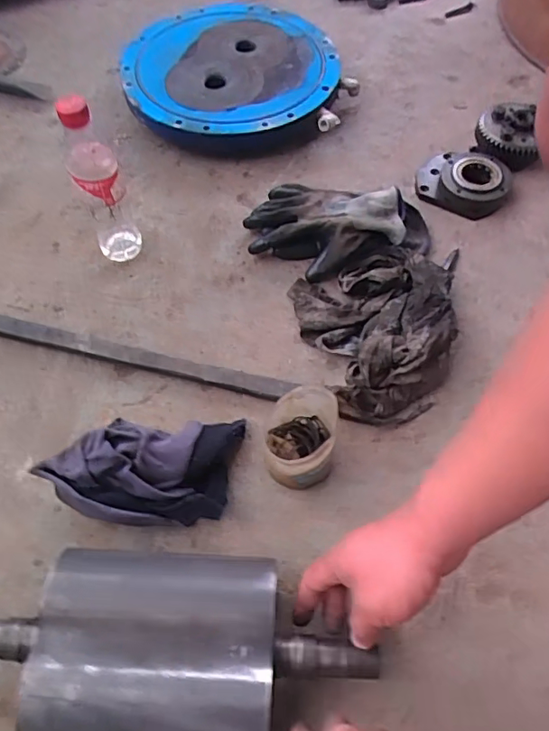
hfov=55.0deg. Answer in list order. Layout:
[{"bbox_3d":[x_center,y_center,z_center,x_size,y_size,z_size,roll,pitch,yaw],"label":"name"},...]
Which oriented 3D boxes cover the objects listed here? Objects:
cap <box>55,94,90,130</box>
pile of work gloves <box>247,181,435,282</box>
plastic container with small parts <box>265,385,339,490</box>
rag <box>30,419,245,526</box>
[{"bbox_3d":[-0.219,-0.277,0.575,0.033,0.023,0.032,0,60,0],"label":"cap"},{"bbox_3d":[0.085,-0.189,0.736,0.255,0.059,0.152,11,60,7],"label":"pile of work gloves"},{"bbox_3d":[0.028,0.079,0.552,0.066,0.097,0.084,6,60,4],"label":"plastic container with small parts"},{"bbox_3d":[-0.134,0.110,0.557,0.201,0.068,0.111,-3,60,-1],"label":"rag"}]

